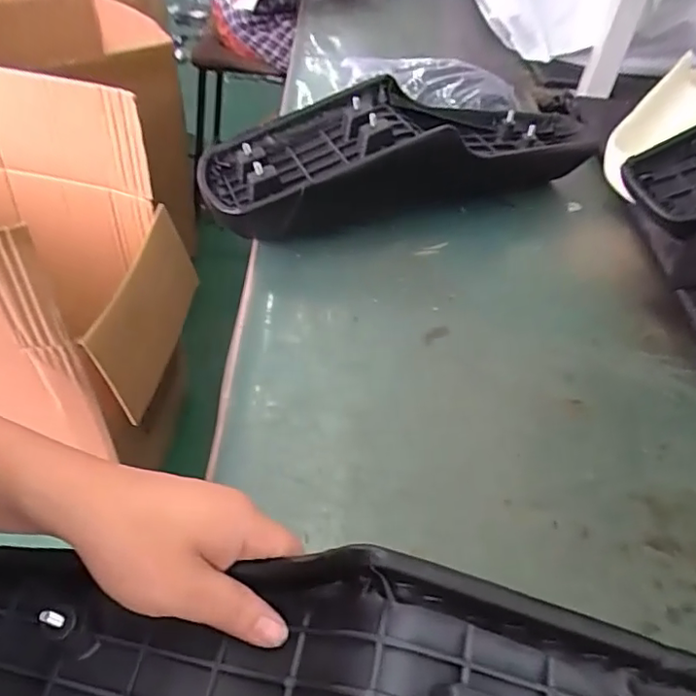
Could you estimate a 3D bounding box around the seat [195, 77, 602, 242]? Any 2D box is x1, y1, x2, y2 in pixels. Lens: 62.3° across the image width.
[{"bbox_3d":[0.078,-0.246,0.736,0.522,0.121,0.175,-13,49,-18],"label":"seat"}]

